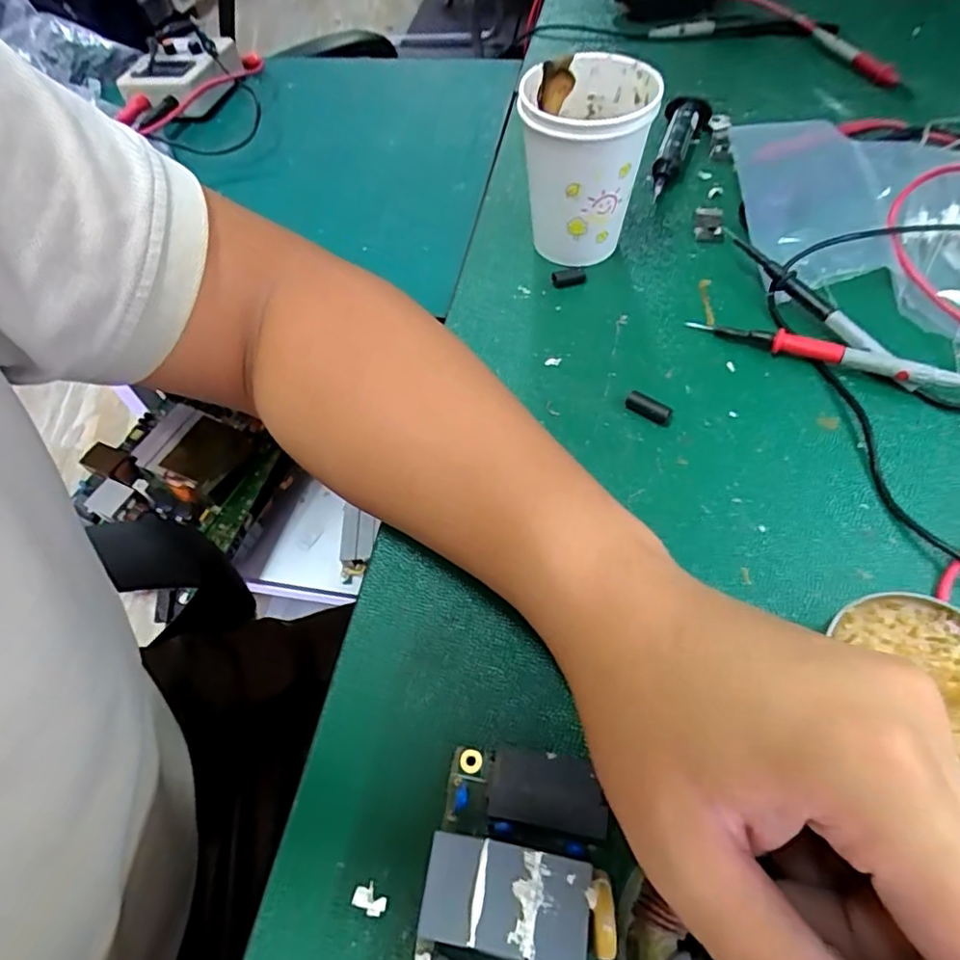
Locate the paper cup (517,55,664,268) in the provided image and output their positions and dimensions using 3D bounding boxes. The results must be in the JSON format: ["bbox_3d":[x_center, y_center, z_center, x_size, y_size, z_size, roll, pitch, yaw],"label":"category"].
[{"bbox_3d":[0.060,-0.178,0.338,0.067,0.094,0.081,1,57,6],"label":"paper cup"}]

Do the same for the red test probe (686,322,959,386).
[{"bbox_3d":[0.175,-0.067,0.303,0.129,0.015,0.009,22,61,18],"label":"red test probe"}]

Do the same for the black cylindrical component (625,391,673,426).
[{"bbox_3d":[0.085,-0.036,0.295,0.023,0.008,0.008,29,63,21],"label":"black cylindrical component"}]

